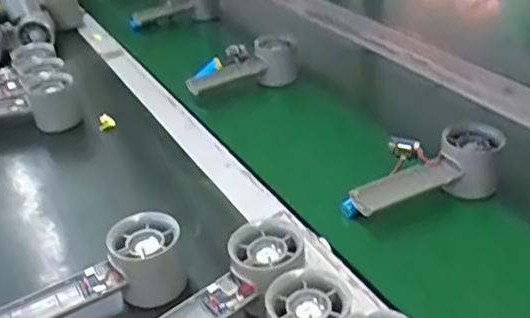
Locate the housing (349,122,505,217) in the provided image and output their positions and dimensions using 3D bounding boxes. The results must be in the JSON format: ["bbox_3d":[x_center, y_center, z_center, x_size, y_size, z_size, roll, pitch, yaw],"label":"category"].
[{"bbox_3d":[0.161,0.018,0.564,0.160,0.052,0.053,-22,36,-25],"label":"housing"}]

